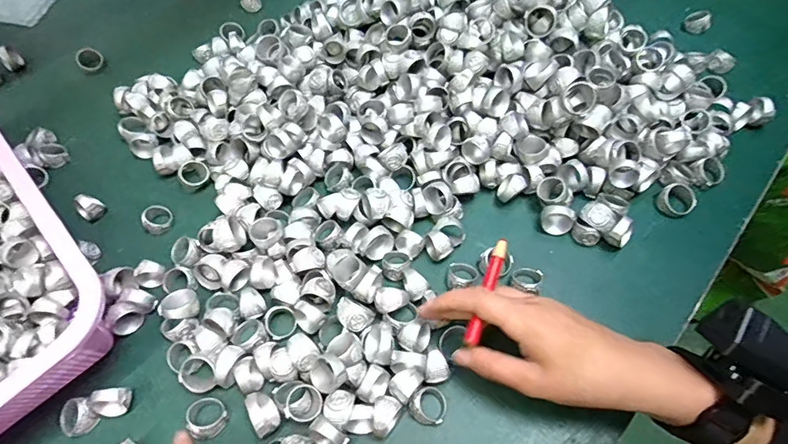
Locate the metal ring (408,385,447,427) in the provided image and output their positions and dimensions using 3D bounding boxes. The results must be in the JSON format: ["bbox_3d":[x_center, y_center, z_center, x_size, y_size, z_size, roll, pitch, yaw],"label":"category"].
[{"bbox_3d":[0.024,0.126,0.319,0.025,0.015,0.025,-1,59,2],"label":"metal ring"}]

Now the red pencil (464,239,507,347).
[{"bbox_3d":[0.062,0.045,0.305,0.009,0.008,0.074,18,68,13],"label":"red pencil"}]

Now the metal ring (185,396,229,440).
[{"bbox_3d":[-0.129,0.134,0.320,0.023,0.015,0.026,-41,65,-20],"label":"metal ring"}]

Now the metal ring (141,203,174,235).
[{"bbox_3d":[-0.210,-0.003,0.412,0.021,0.017,0.024,-17,60,-8],"label":"metal ring"}]

